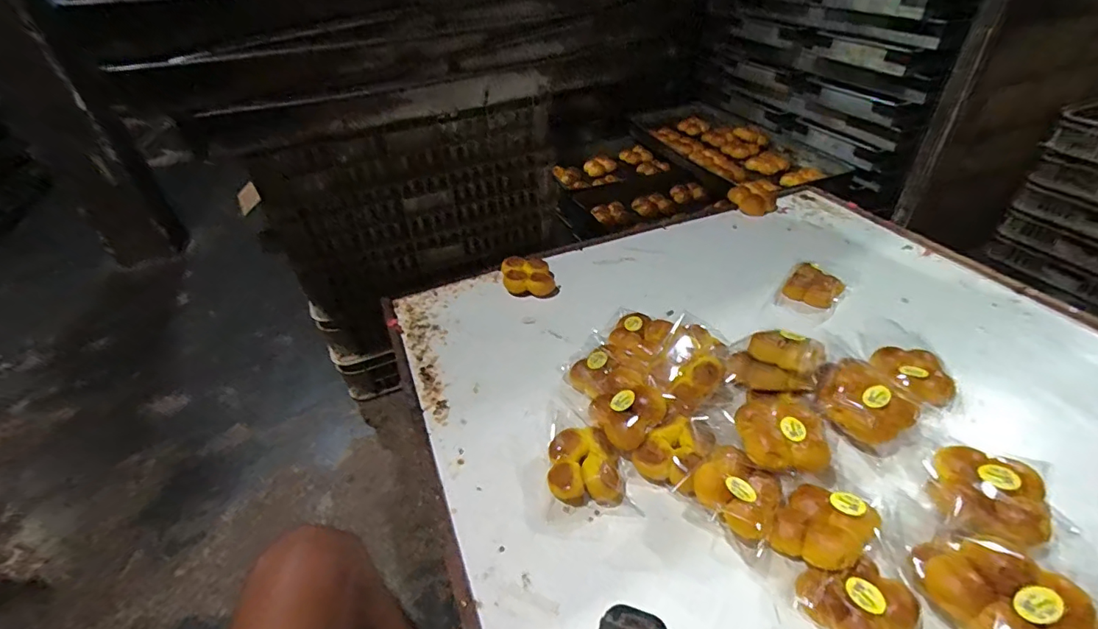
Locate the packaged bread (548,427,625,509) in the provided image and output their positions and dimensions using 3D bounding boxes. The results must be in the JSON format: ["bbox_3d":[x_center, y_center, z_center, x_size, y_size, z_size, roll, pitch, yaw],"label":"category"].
[{"bbox_3d":[0.053,0.220,0.708,0.102,0.050,0.103,-3,39,2],"label":"packaged bread"}]

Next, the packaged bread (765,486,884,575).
[{"bbox_3d":[0.339,0.270,0.608,0.109,0.043,0.097,-41,43,-24],"label":"packaged bread"}]

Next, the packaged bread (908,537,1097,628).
[{"bbox_3d":[0.474,0.298,0.523,0.110,0.084,0.122,-14,40,-11],"label":"packaged bread"}]

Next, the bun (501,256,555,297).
[{"bbox_3d":[-0.049,-0.085,1.087,0.113,0.035,0.118,-3,39,2],"label":"bun"}]

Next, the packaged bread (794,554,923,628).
[{"bbox_3d":[0.354,0.330,0.547,0.111,0.048,0.112,-22,42,-20],"label":"packaged bread"}]

